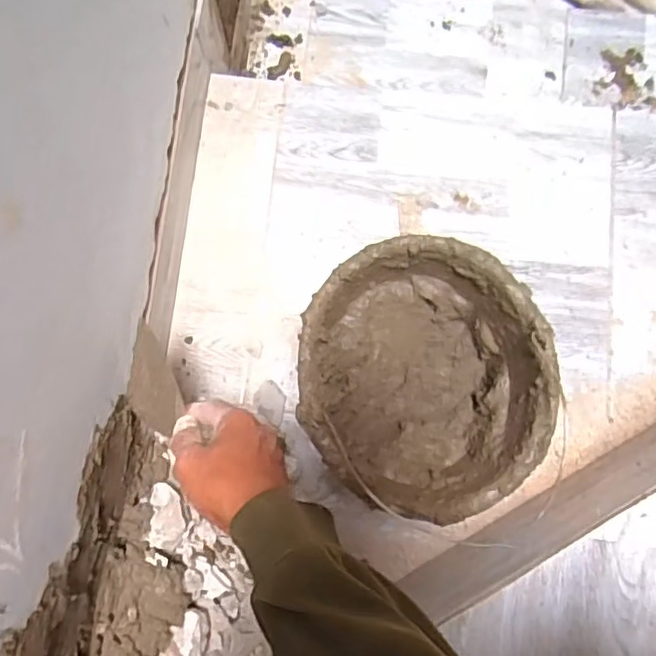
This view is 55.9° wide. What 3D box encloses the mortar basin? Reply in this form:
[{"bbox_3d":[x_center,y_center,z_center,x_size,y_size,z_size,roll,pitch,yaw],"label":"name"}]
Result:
[{"bbox_3d":[0.087,0.046,0.596,0.214,0.136,0.233,6,83,2],"label":"mortar basin"}]

